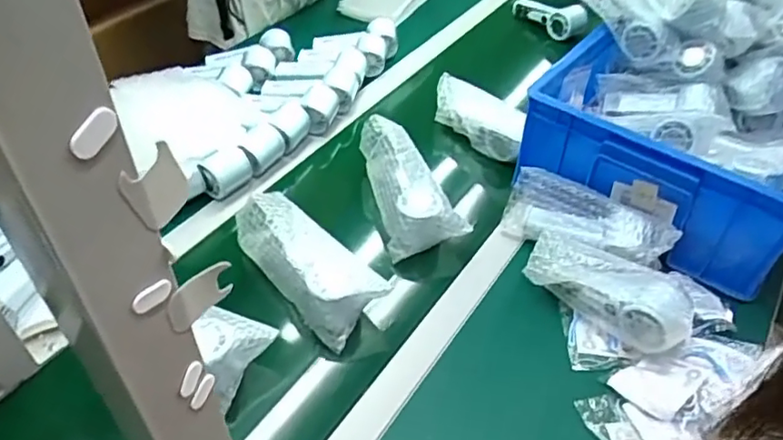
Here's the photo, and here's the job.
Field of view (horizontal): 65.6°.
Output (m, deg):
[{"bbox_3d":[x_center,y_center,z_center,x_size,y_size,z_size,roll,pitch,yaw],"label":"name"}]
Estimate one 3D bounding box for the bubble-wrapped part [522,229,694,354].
[{"bbox_3d":[0.244,0.076,0.683,0.183,0.069,0.078,26,47,24],"label":"bubble-wrapped part"}]

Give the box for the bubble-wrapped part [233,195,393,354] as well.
[{"bbox_3d":[-0.097,0.049,0.724,0.080,0.068,0.201,-30,51,-30],"label":"bubble-wrapped part"}]

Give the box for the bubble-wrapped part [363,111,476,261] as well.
[{"bbox_3d":[0.015,-0.043,0.809,0.085,0.080,0.190,-16,60,-19],"label":"bubble-wrapped part"}]

